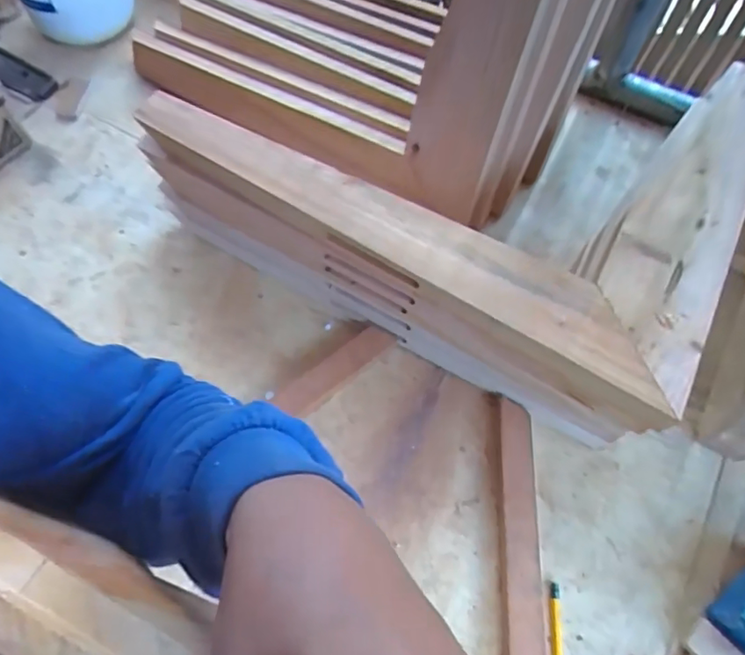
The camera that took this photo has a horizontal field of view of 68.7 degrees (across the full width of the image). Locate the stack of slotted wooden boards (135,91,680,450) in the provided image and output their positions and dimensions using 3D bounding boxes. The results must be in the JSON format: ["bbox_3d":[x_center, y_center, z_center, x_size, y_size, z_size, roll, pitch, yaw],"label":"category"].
[{"bbox_3d":[0.017,-0.058,0.557,0.550,0.169,0.082,29,69,13],"label":"stack of slotted wooden boards"}]

